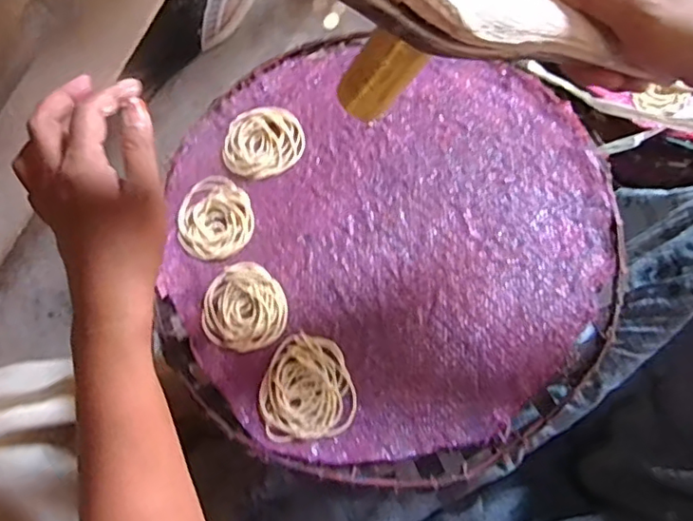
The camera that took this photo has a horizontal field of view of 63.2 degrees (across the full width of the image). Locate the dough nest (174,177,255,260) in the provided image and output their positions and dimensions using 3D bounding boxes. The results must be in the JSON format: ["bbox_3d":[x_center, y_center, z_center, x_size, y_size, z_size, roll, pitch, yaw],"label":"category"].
[{"bbox_3d":[-0.112,-0.037,0.479,0.063,0.005,0.072,-14,74,1],"label":"dough nest"}]

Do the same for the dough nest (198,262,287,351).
[{"bbox_3d":[-0.082,0.036,0.455,0.067,0.005,0.069,-1,75,4],"label":"dough nest"}]

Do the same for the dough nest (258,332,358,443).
[{"bbox_3d":[-0.030,0.096,0.432,0.070,0.005,0.077,-6,75,3],"label":"dough nest"}]

